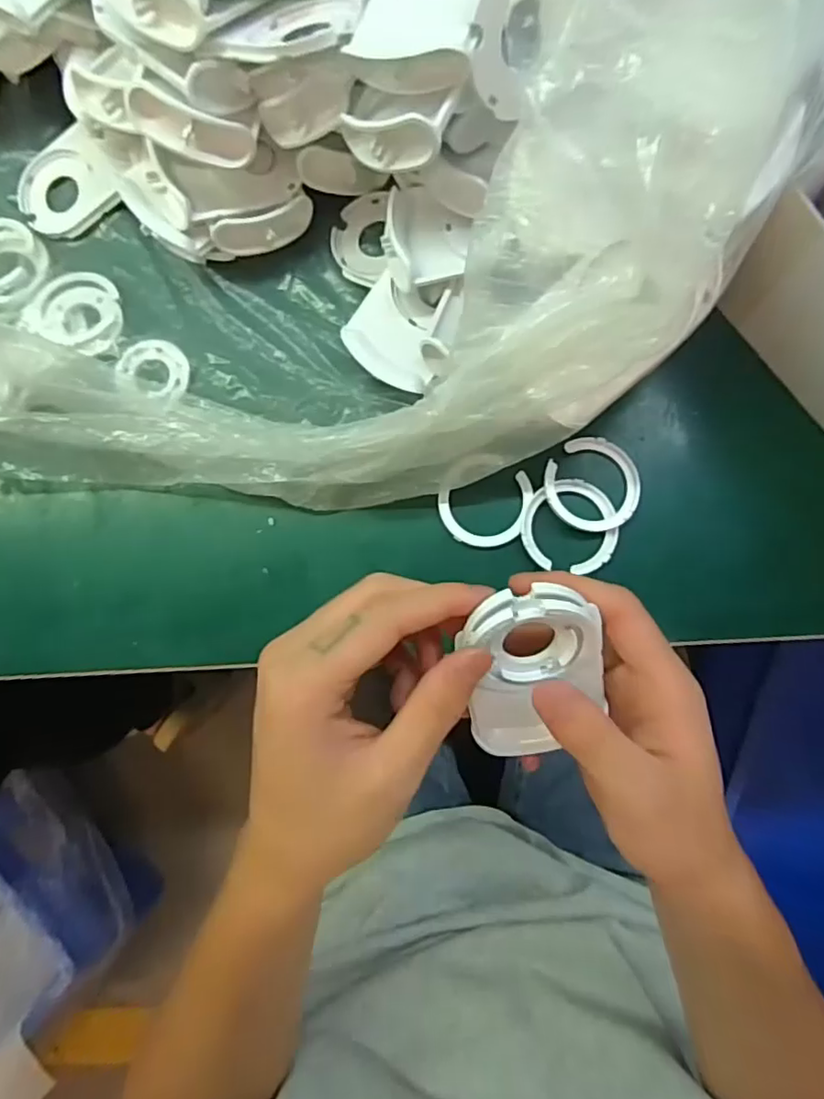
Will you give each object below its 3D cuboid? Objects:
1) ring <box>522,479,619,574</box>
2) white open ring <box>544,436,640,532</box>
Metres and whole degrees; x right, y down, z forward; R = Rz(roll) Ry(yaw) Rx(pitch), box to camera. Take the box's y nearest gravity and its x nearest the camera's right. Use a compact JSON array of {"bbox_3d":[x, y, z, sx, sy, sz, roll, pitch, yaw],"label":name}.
[{"bbox_3d":[0.084,-0.013,0.321,0.050,0.006,0.049,1,84,6],"label":"ring"},{"bbox_3d":[0.096,-0.035,0.321,0.050,0.008,0.050,-1,84,6],"label":"white open ring"}]

